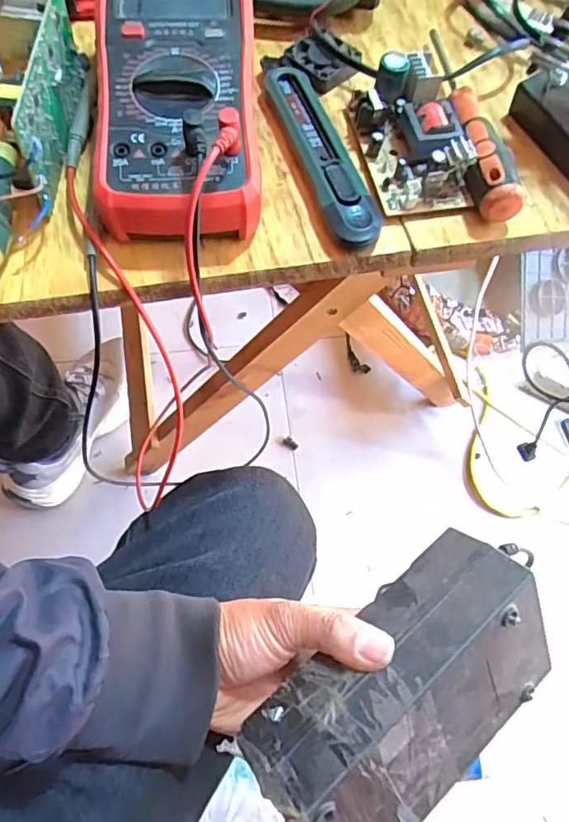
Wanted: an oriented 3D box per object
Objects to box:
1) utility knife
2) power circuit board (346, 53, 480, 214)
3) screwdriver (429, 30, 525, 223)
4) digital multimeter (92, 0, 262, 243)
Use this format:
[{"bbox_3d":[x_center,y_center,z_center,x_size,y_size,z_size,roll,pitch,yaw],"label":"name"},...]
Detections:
[{"bbox_3d":[0.022,-0.158,0.330,0.028,0.015,0.145,-16,67,-10],"label":"utility knife"},{"bbox_3d":[0.076,-0.165,0.327,0.053,0.034,0.092,-10,67,-7],"label":"power circuit board"},{"bbox_3d":[0.111,-0.181,0.338,0.022,0.023,0.148,-7,66,-6],"label":"screwdriver"},{"bbox_3d":[-0.062,-0.180,0.316,0.091,0.054,0.185,-3,66,-4],"label":"digital multimeter"}]

